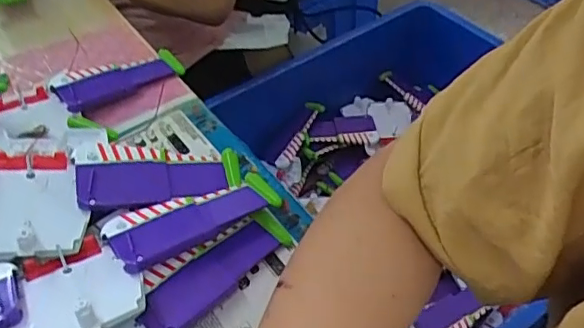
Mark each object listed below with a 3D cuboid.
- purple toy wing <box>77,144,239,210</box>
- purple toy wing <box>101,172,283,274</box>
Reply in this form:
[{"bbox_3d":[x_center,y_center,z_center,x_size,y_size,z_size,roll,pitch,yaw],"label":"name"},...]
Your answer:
[{"bbox_3d":[-0.099,0.006,0.421,0.118,0.017,0.051,-2,45,-19],"label":"purple toy wing"},{"bbox_3d":[-0.067,0.037,0.389,0.115,0.016,0.050,-17,39,-24],"label":"purple toy wing"}]

